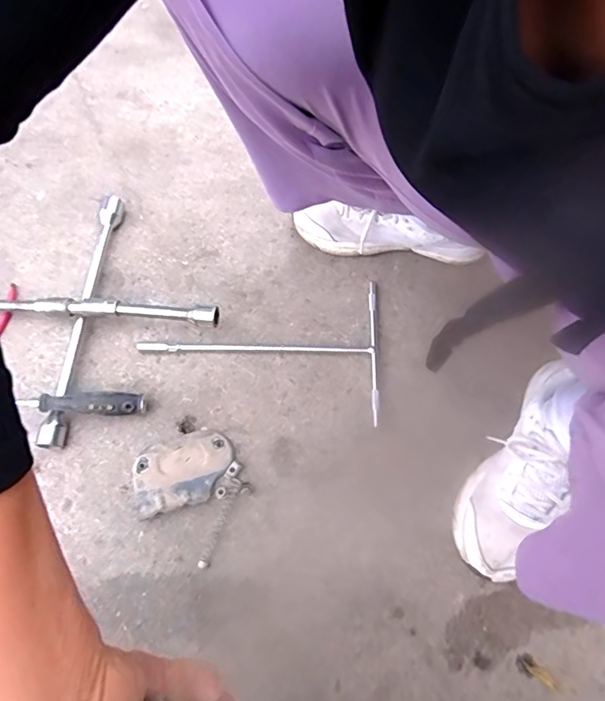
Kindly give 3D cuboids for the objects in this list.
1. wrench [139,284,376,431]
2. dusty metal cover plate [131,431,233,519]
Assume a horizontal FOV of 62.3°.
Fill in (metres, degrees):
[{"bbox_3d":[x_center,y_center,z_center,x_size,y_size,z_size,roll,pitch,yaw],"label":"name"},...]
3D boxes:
[{"bbox_3d":[-0.054,-0.007,0.620,0.291,0.012,0.181,2,68,1],"label":"wrench"},{"bbox_3d":[-0.134,0.136,0.562,0.111,0.011,0.072,-16,69,-6],"label":"dusty metal cover plate"}]

